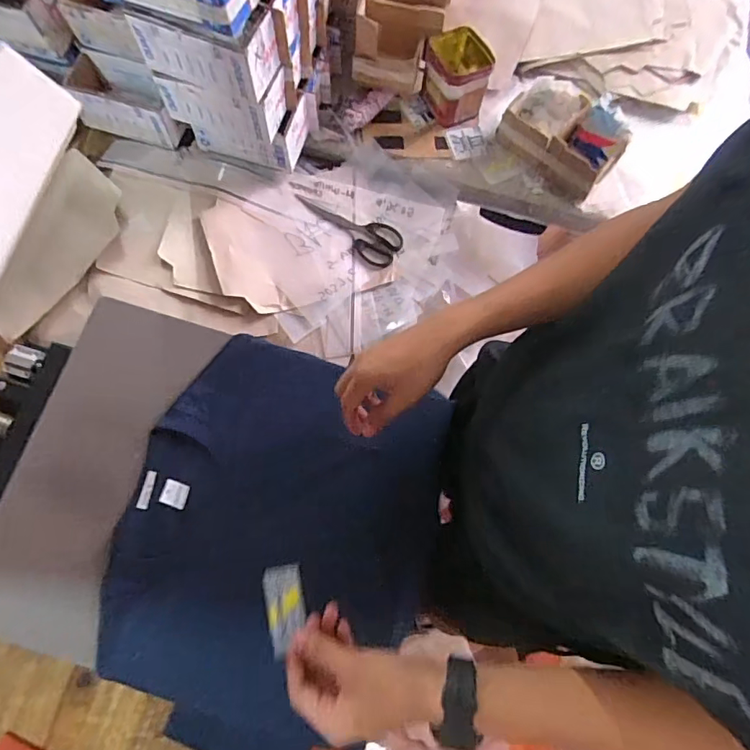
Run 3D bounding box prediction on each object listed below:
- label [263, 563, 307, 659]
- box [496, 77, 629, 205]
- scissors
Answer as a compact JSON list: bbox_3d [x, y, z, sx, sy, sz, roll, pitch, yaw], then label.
[{"bbox_3d":[-0.078,0.204,0.439,0.033,0.004,0.070,-11,66,-5],"label":"label"},{"bbox_3d":[0.293,-0.371,0.784,0.135,0.058,0.175,-43,79,-13],"label":"box"},{"bbox_3d":[-0.043,-0.231,0.786,0.174,0.020,0.072,28,75,6],"label":"scissors"}]

